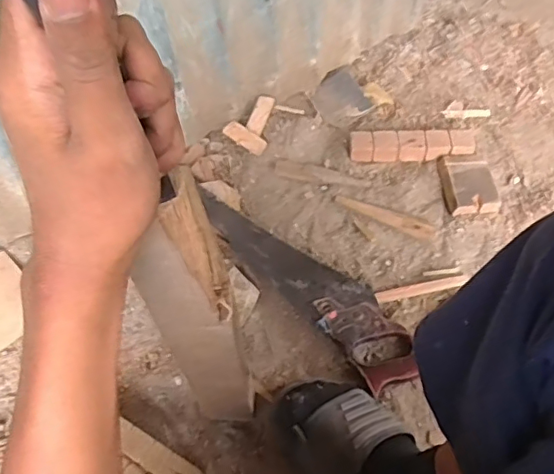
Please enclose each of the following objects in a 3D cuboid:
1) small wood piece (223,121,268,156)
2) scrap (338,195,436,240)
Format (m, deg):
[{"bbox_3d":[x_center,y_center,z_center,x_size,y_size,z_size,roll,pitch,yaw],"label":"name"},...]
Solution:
[{"bbox_3d":[-0.049,-0.155,0.871,0.070,0.011,0.028,35,103,5],"label":"small wood piece"},{"bbox_3d":[0.158,-0.030,0.821,0.148,0.010,0.029,22,60,10],"label":"scrap"}]

